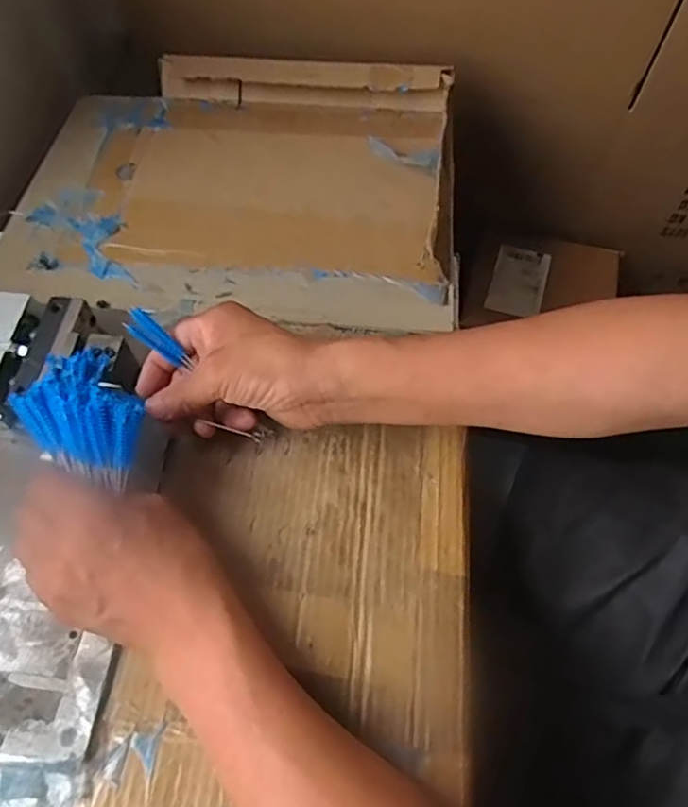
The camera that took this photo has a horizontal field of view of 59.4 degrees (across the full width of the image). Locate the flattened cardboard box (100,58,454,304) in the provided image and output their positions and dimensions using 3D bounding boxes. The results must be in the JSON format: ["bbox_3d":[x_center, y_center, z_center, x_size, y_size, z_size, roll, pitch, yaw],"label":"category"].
[{"bbox_3d":[-0.056,-0.233,0.581,0.325,0.037,0.271,6,61,5],"label":"flattened cardboard box"}]

